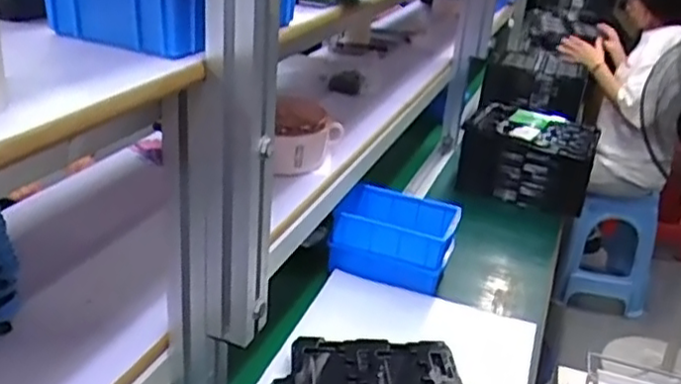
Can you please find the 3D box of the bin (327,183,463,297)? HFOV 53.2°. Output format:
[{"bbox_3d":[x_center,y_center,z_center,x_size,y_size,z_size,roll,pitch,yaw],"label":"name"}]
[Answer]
[{"bbox_3d":[0.093,0.088,1.179,0.197,0.139,0.121,13,26,15],"label":"bin"}]

